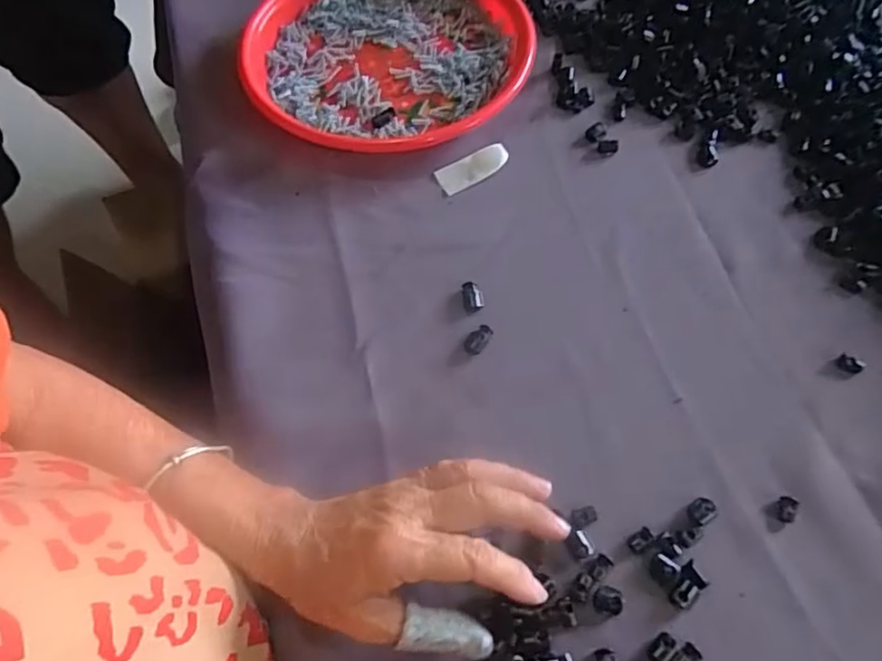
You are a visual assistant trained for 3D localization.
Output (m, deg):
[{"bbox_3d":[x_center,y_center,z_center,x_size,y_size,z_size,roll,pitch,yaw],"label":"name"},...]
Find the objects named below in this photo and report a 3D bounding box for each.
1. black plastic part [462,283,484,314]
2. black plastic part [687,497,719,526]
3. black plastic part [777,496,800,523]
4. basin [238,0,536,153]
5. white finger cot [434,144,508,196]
[{"bbox_3d":[0.022,-0.023,0.413,0.013,0.004,0.022,-7,63,0],"label":"black plastic part"},{"bbox_3d":[0.149,0.103,0.346,0.017,0.005,0.013,-35,67,-14],"label":"black plastic part"},{"bbox_3d":[0.198,0.102,0.347,0.010,0.004,0.015,21,66,13],"label":"black plastic part"},{"bbox_3d":[-0.046,-0.241,0.517,0.236,0.032,0.236,-1,63,3],"label":"basin"},{"bbox_3d":[0.024,-0.126,0.465,0.055,0.010,0.024,-26,65,-10],"label":"white finger cot"}]

